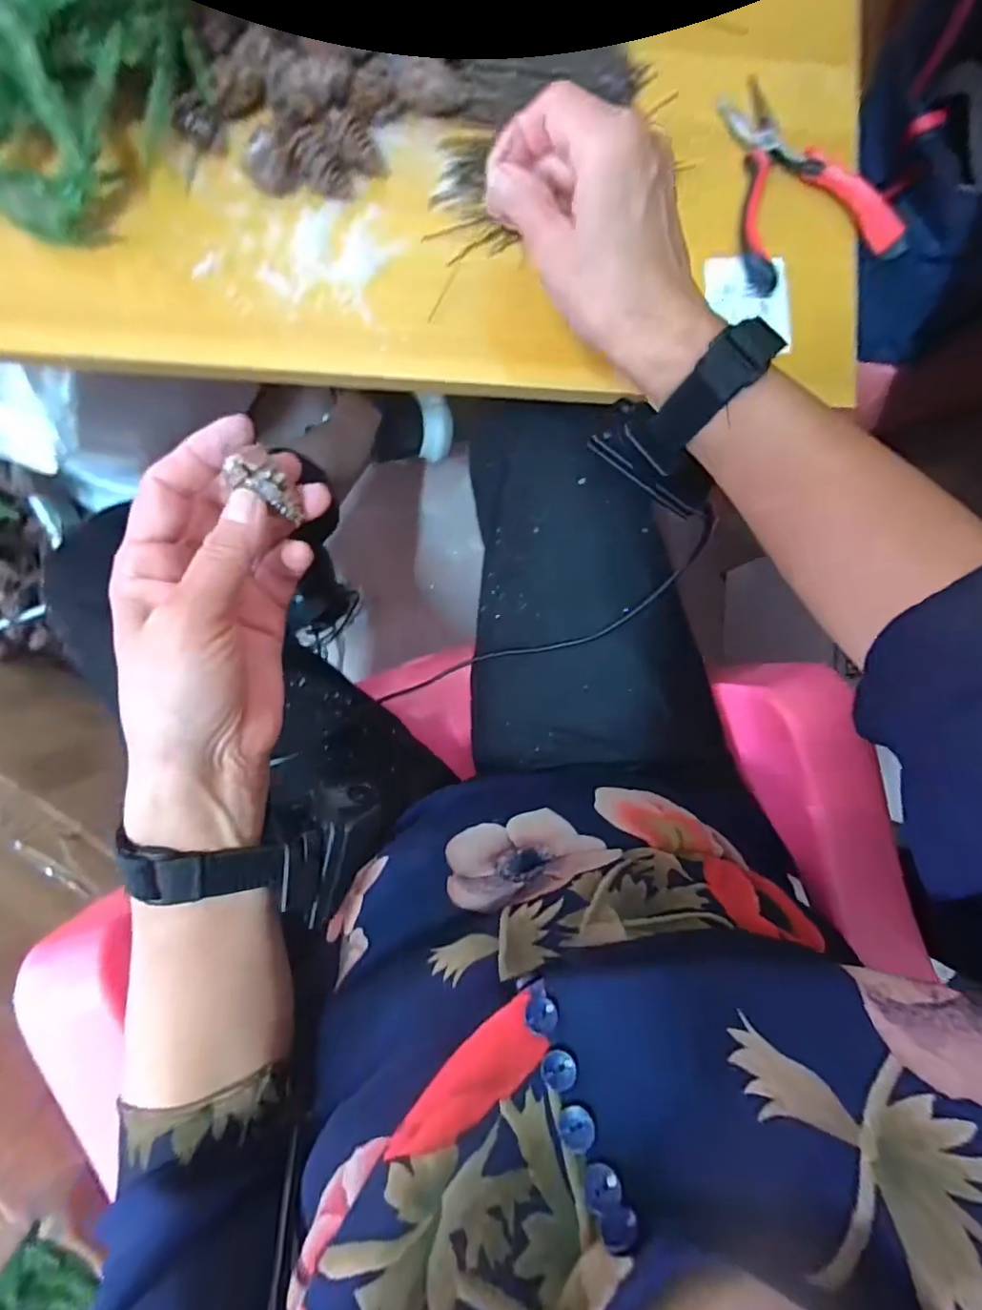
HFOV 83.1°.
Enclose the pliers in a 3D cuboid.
[{"bbox_3d":[0.183,-0.281,0.328,0.084,0.027,0.121,-12,88,-4],"label":"pliers"}]

